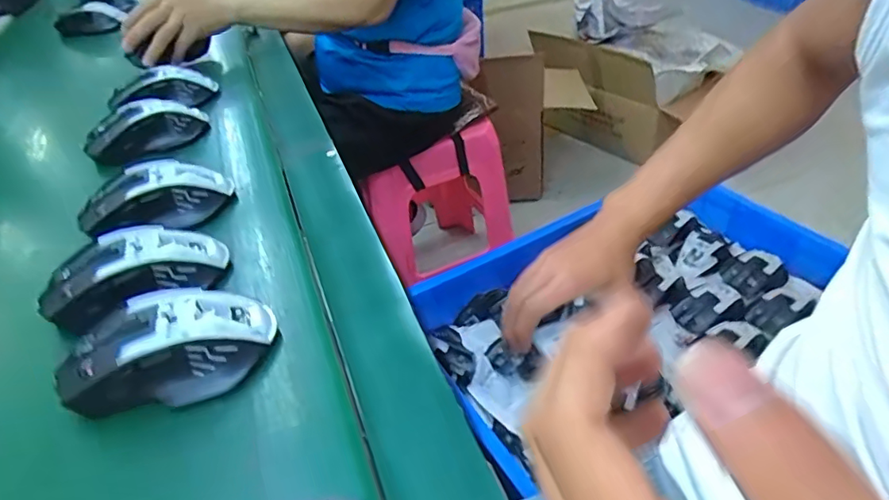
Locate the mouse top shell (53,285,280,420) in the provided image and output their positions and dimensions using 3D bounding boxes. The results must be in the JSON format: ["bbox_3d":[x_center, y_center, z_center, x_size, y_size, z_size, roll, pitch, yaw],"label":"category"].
[{"bbox_3d":[-0.157,0.055,0.312,0.111,0.036,0.063,-18,40,-15],"label":"mouse top shell"}]

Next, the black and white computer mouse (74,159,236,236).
[{"bbox_3d":[-0.238,-0.044,0.446,0.117,0.036,0.065,-15,40,-12],"label":"black and white computer mouse"}]

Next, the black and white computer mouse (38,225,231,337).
[{"bbox_3d":[-0.213,0.012,0.372,0.113,0.032,0.054,-23,42,-20],"label":"black and white computer mouse"}]

